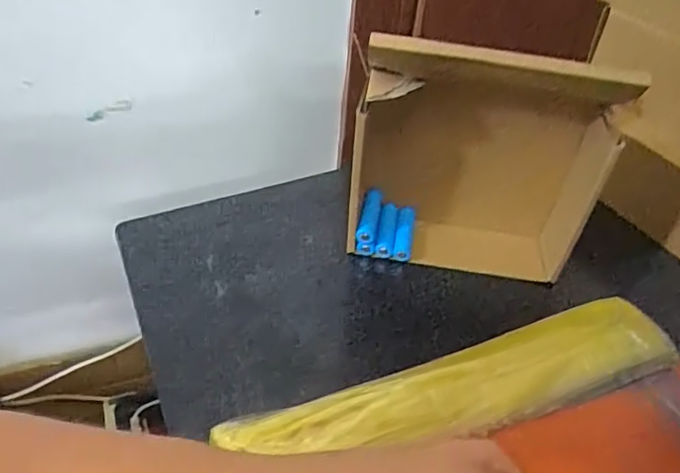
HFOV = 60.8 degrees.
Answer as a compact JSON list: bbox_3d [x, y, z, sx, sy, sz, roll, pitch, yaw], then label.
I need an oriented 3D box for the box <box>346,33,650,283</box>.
[{"bbox_3d":[0.097,-0.055,0.422,0.173,0.192,0.074,7,44,2],"label":"box"}]

